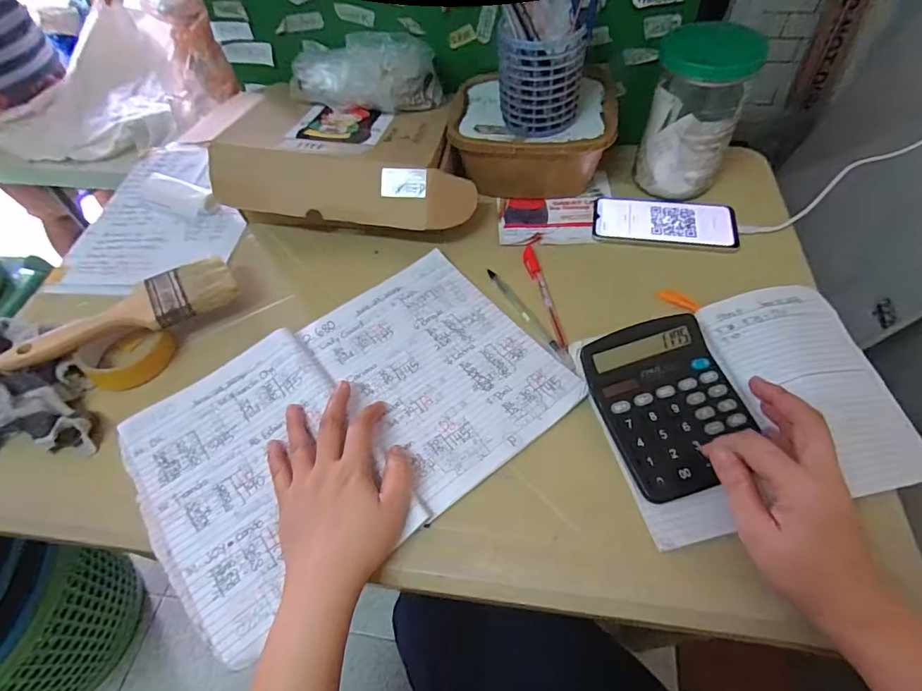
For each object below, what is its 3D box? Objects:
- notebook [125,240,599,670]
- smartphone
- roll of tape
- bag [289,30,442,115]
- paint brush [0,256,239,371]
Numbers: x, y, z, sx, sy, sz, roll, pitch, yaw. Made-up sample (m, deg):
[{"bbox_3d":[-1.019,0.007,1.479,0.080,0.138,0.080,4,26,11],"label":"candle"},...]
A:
[{"bbox_3d":[-0.101,0.061,0.446,0.368,0.019,0.245,-33,58,-18],"label":"notebook"},{"bbox_3d":[0.240,-0.147,0.566,0.158,0.013,0.075,8,55,10],"label":"smartphone"},{"bbox_3d":[-0.347,0.010,0.493,0.070,0.028,0.071,-2,54,3],"label":"roll of tape"},{"bbox_3d":[-0.125,-0.331,0.581,0.186,0.085,0.071,3,55,6],"label":"bag"},{"bbox_3d":[-0.346,-0.039,0.493,0.217,0.022,0.070,-23,57,-12],"label":"paint brush"}]

